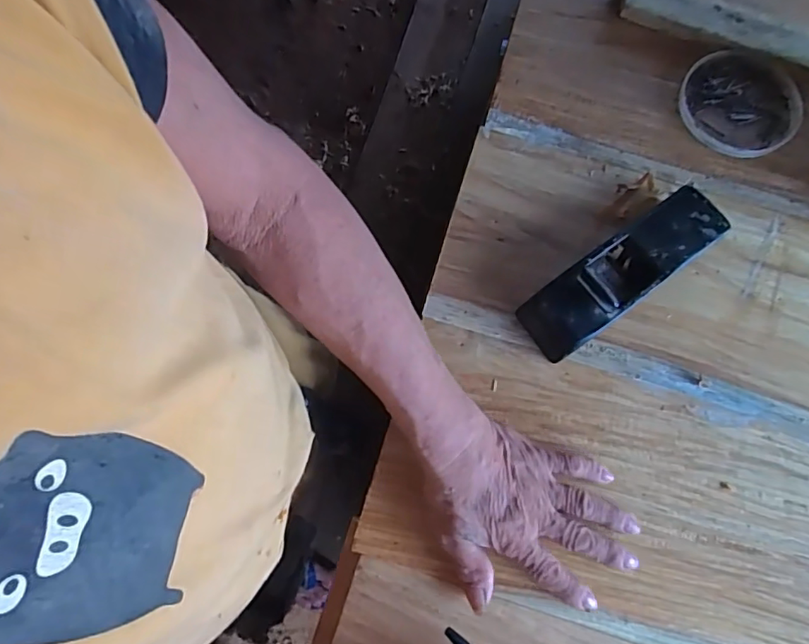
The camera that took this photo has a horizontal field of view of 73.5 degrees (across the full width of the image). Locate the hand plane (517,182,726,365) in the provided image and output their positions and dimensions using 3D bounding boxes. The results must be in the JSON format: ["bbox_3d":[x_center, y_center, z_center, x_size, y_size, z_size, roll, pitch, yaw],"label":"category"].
[{"bbox_3d":[0.201,-0.047,0.495,0.202,0.053,0.058,-35,78,-11],"label":"hand plane"}]

